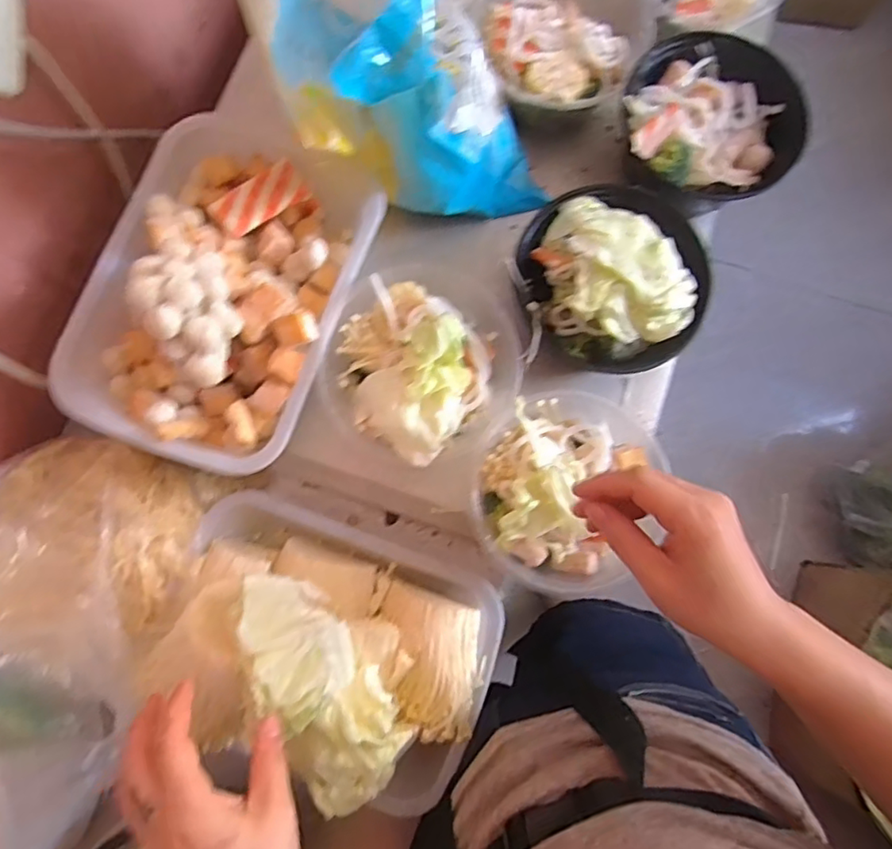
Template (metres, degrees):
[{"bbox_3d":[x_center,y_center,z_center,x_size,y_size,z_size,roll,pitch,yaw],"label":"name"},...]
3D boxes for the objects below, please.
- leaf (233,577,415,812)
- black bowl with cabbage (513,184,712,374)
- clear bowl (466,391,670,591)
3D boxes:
[{"bbox_3d":[-0.101,0.209,0.456,0.087,0.076,0.195,-25,103,-5],"label":"leaf"},{"bbox_3d":[0.141,-0.127,0.506,0.156,0.087,0.134,17,79,3],"label":"black bowl with cabbage"},{"bbox_3d":[0.099,0.051,0.475,0.157,0.078,0.150,0,79,0],"label":"clear bowl"}]

